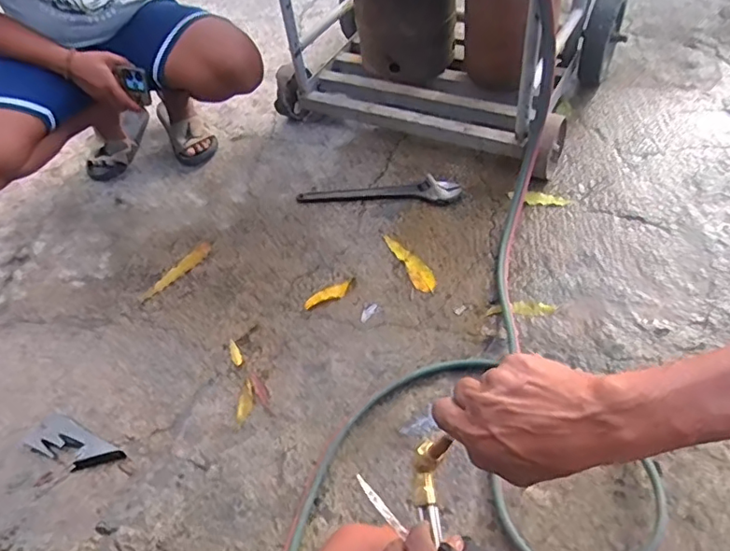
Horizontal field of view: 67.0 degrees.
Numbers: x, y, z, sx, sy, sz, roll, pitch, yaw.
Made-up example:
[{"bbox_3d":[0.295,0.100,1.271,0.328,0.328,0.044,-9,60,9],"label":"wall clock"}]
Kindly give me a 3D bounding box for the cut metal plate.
[{"bbox_3d":[-0.512,0.300,0.972,0.181,0.013,0.071,17,55,22],"label":"cut metal plate"}]

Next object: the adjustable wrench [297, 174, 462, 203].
[{"bbox_3d":[0.030,-0.203,1.313,0.383,0.031,0.069,-1,50,9],"label":"adjustable wrench"}]

